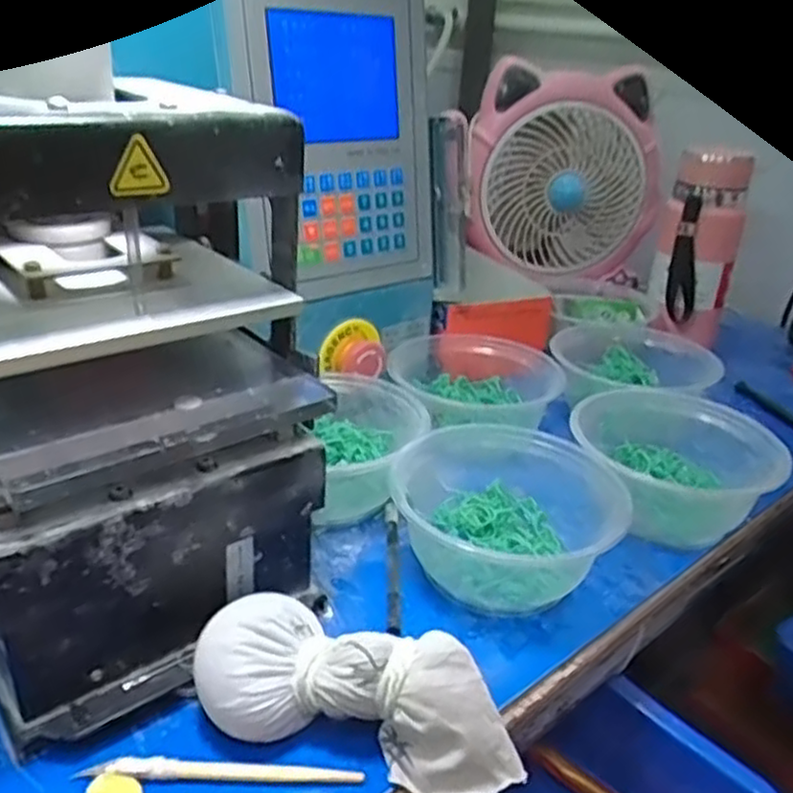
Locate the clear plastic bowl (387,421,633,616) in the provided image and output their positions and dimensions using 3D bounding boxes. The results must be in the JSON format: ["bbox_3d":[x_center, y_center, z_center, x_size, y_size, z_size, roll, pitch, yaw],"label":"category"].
[{"bbox_3d":[0.064,0.072,0.449,0.138,0.062,0.126,4,26,-2],"label":"clear plastic bowl"}]

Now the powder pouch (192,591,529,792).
[{"bbox_3d":[-0.017,0.132,0.331,0.147,0.050,0.054,8,26,7],"label":"powder pouch"}]

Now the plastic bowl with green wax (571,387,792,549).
[{"bbox_3d":[0.186,0.049,0.502,0.131,0.058,0.120,4,26,-2],"label":"plastic bowl with green wax"}]

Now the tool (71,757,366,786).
[{"bbox_3d":[-0.074,0.160,0.316,0.118,0.006,0.011,2,26,-5],"label":"tool"}]

